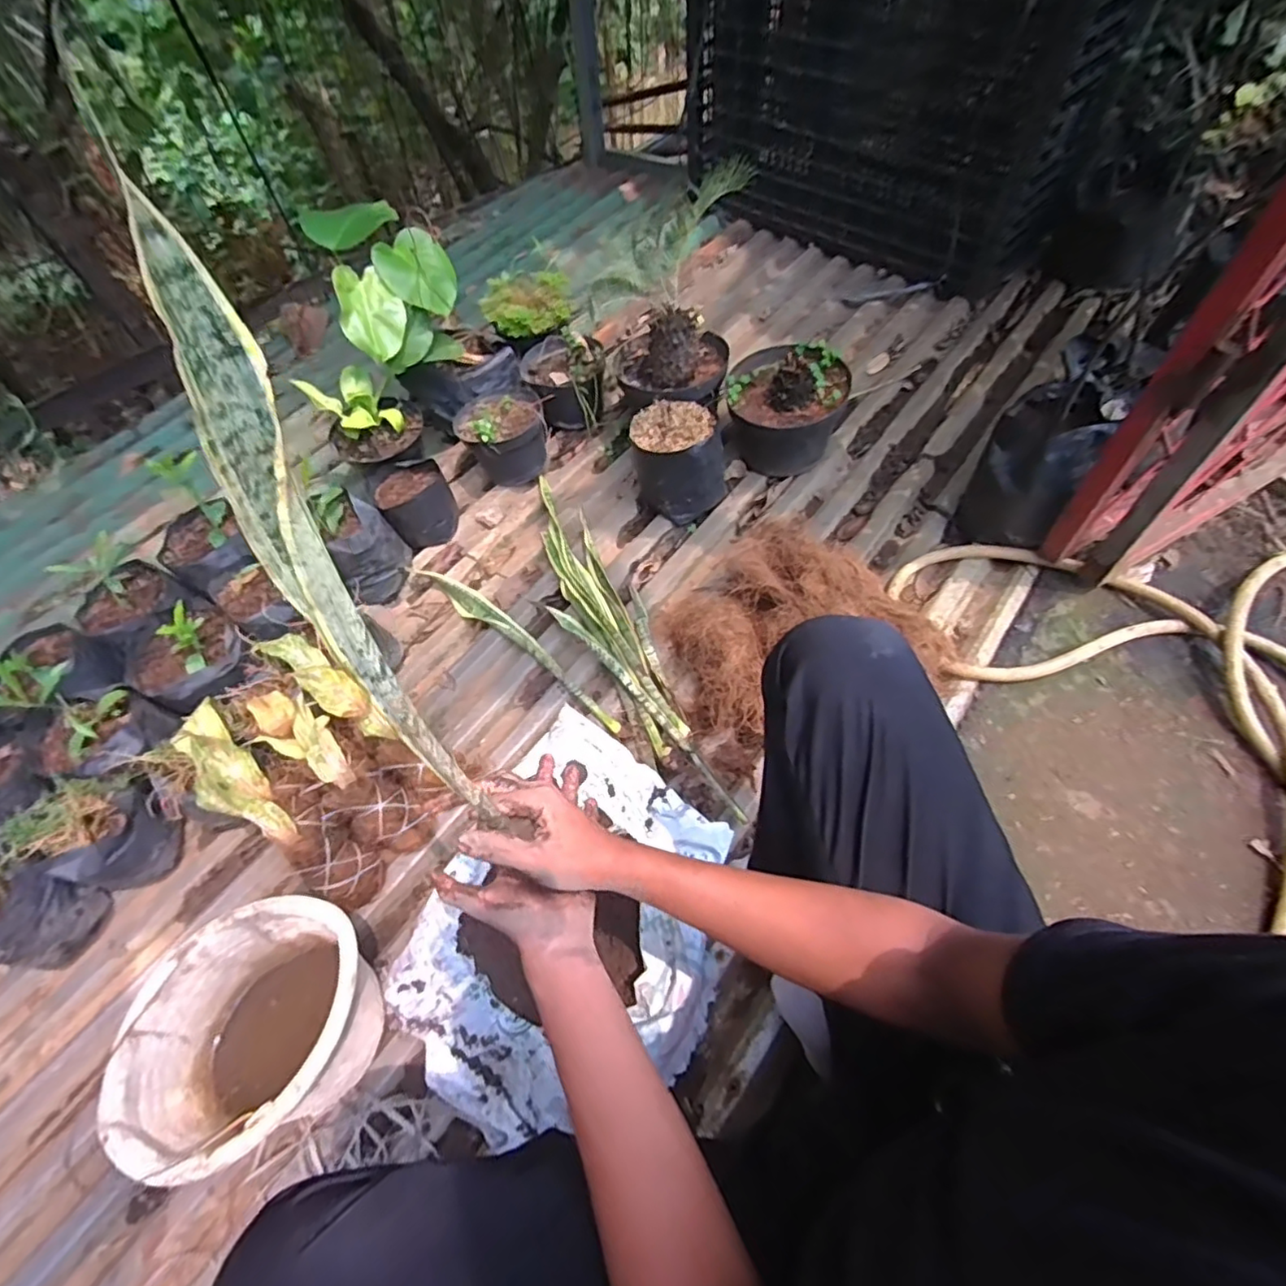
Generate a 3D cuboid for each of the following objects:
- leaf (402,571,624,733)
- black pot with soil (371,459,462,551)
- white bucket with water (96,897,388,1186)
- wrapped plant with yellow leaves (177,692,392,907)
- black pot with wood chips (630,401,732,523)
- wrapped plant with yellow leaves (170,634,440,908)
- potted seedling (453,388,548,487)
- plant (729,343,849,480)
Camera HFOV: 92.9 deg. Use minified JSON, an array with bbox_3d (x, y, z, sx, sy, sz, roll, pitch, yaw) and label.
[{"bbox_3d":[-0.212,-0.005,1.031,0.485,0.027,0.045,35,66,22],"label":"leaf"},{"bbox_3d":[-0.418,-0.257,1.148,0.125,0.101,0.130,-1,58,2],"label":"black pot with soil"},{"bbox_3d":[-0.418,0.432,0.693,0.251,0.187,0.215,-23,60,-12],"label":"white bucket with water"},{"bbox_3d":[-0.484,0.220,0.797,0.340,0.083,0.074,46,70,-5],"label":"wrapped plant with yellow leaves"},{"bbox_3d":[0.067,-0.322,1.110,0.155,0.156,0.158,-1,58,2],"label":"black pot with wood chips"},{"bbox_3d":[-0.435,0.162,0.846,0.284,0.087,0.082,43,70,3],"label":"wrapped plant with yellow leaves"},{"bbox_3d":[-0.278,-0.417,1.214,0.166,0.131,0.178,-19,59,-9],"label":"potted seedling"},{"bbox_3d":[0.267,-0.445,1.152,0.207,0.188,0.188,14,60,11],"label":"plant"}]

